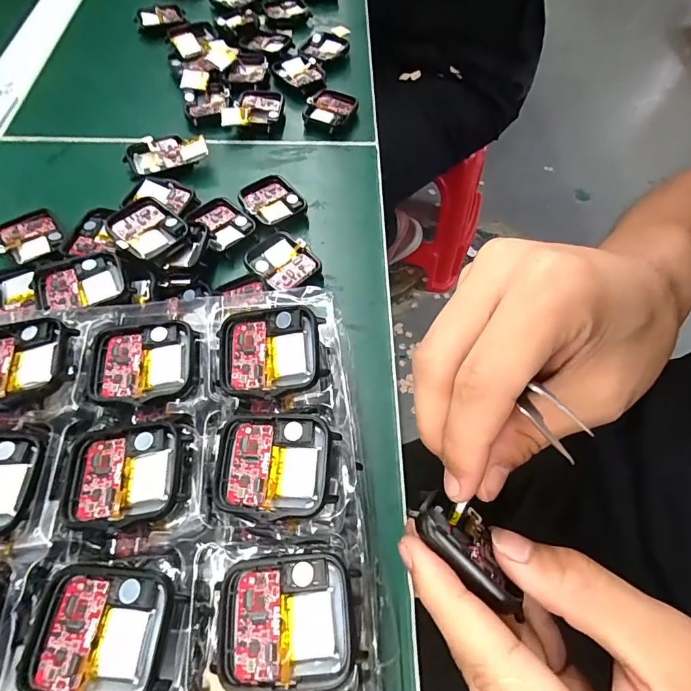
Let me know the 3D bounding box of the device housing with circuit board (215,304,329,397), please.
[{"bbox_3d":[-0.033,0.003,0.182,0.045,0.015,0.036,-1,62,-2],"label":"device housing with circuit board"}]

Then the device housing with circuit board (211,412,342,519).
[{"bbox_3d":[-0.027,0.045,0.162,0.044,0.007,0.037,2,62,-1],"label":"device housing with circuit board"}]

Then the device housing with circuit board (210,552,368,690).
[{"bbox_3d":[-0.019,0.089,0.138,0.044,0.006,0.036,-4,62,-4],"label":"device housing with circuit board"}]

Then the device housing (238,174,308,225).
[{"bbox_3d":[-0.052,-0.101,0.302,0.038,0.011,0.044,-29,66,-16],"label":"device housing"}]

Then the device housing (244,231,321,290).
[{"bbox_3d":[-0.041,-0.053,0.275,0.044,0.012,0.036,41,68,18],"label":"device housing"}]

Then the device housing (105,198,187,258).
[{"bbox_3d":[-0.120,-0.071,0.257,0.039,0.006,0.036,40,66,8],"label":"device housing"}]

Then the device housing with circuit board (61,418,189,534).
[{"bbox_3d":[-0.086,0.049,0.163,0.045,0.004,0.039,-11,62,-6],"label":"device housing with circuit board"}]

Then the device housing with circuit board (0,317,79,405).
[{"bbox_3d":[-0.140,0.008,0.181,0.046,0.010,0.039,-13,62,-8],"label":"device housing with circuit board"}]

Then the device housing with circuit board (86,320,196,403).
[{"bbox_3d":[-0.089,0.007,0.187,0.042,0.004,0.036,-3,61,-2],"label":"device housing with circuit board"}]

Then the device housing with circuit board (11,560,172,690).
[{"bbox_3d":[-0.079,0.092,0.137,0.042,0.008,0.037,7,62,2],"label":"device housing with circuit board"}]

